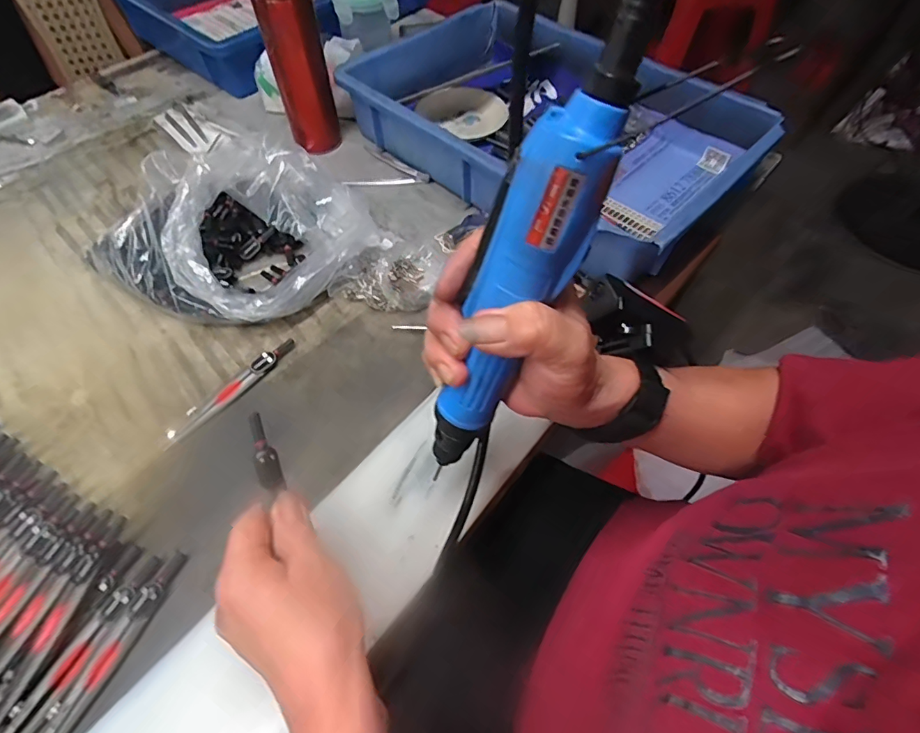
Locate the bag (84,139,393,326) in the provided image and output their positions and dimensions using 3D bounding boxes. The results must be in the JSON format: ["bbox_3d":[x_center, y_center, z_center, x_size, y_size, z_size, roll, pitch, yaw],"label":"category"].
[{"bbox_3d":[-0.199,-0.140,0.454,0.204,0.089,0.200,17,58,11],"label":"bag"}]

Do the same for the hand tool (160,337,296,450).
[{"bbox_3d":[-0.195,0.019,0.399,0.020,0.010,0.130,33,62,20],"label":"hand tool"}]

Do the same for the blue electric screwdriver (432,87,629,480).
[{"bbox_3d":[0.020,-0.020,0.218,0.029,0.190,0.029,-25,57,-41],"label":"blue electric screwdriver"}]

